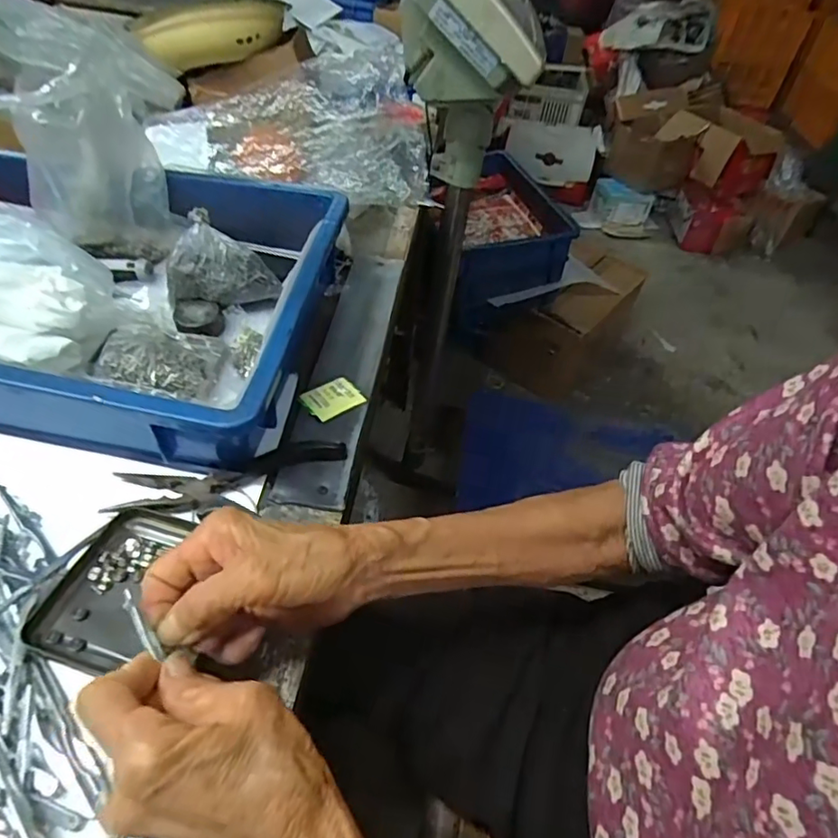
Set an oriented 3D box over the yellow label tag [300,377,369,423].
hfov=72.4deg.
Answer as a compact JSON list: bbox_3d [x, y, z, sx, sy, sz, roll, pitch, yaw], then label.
[{"bbox_3d":[-0.069,-0.017,0.466,0.046,0.004,0.036,-30,56,-34],"label":"yellow label tag"}]

